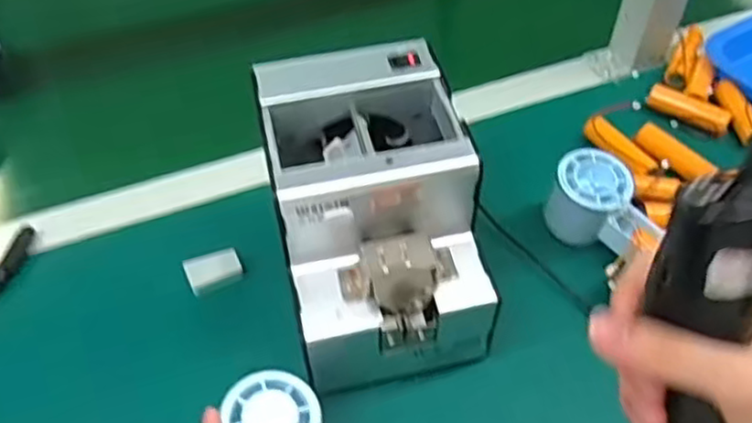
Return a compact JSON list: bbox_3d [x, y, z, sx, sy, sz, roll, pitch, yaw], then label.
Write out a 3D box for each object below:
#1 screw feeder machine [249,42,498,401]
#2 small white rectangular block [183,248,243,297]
[{"bbox_3d":[-0.004,0.000,0.473,0.127,0.128,0.184,-11,51,-8],"label":"screw feeder machine"},{"bbox_3d":[-0.123,0.045,0.523,0.040,0.015,0.024,-17,53,-13],"label":"small white rectangular block"}]

